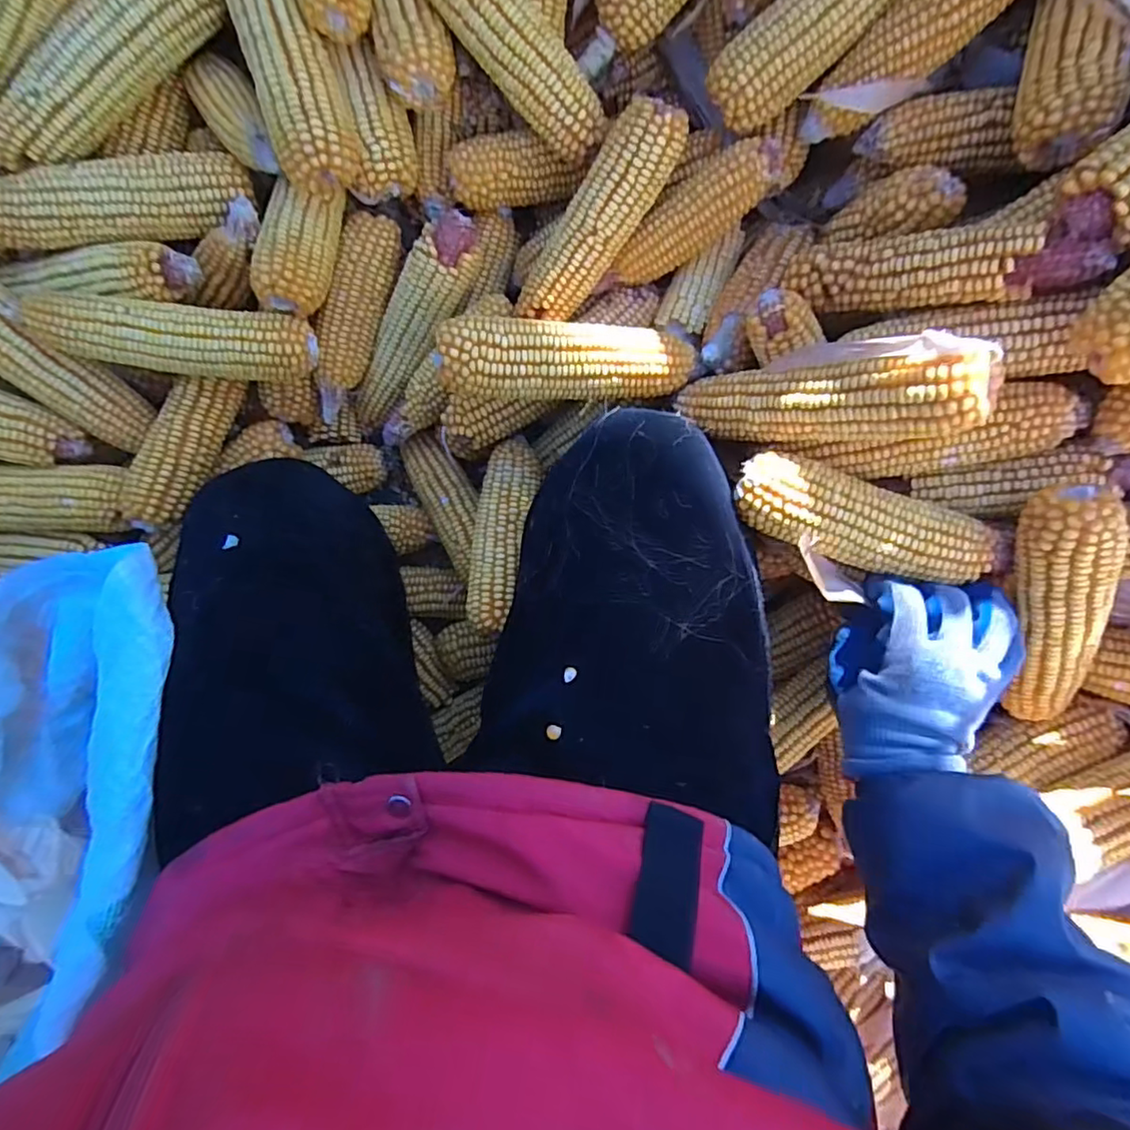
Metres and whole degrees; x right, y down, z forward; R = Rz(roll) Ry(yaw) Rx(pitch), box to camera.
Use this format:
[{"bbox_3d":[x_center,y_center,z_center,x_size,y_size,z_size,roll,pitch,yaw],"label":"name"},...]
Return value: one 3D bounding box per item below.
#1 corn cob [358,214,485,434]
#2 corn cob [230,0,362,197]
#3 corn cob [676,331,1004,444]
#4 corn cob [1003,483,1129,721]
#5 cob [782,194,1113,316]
[{"bbox_3d":[-0.131,-0.202,0.530,0.051,0.042,0.195,37,117,-2],"label":"corn cob"},{"bbox_3d":[-0.202,-0.373,0.441,0.057,0.047,0.205,-18,97,6],"label":"corn cob"},{"bbox_3d":[0.165,-0.111,0.410,0.197,0.045,0.059,8,102,45],"label":"corn cob"},{"bbox_3d":[0.325,0.034,0.411,0.045,0.047,0.177,-11,117,5],"label":"corn cob"},{"bbox_3d":[0.238,-0.194,0.403,0.178,0.043,0.051,12,101,38],"label":"cob"}]

